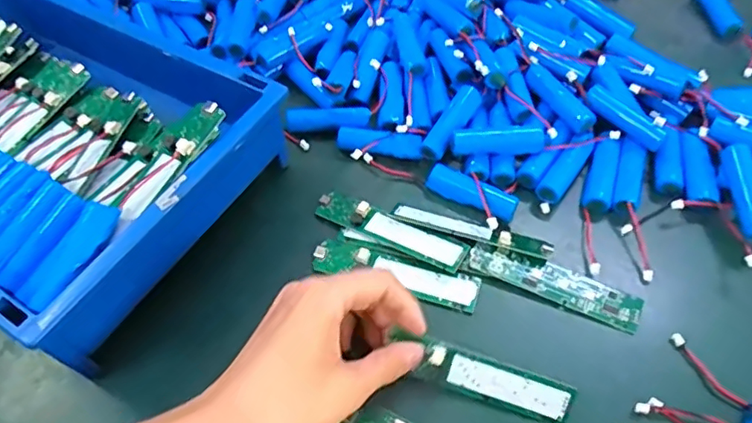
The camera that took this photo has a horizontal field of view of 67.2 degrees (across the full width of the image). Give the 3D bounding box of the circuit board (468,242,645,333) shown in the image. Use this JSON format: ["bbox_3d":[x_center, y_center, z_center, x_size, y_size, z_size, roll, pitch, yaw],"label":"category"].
[{"bbox_3d":[0.121,0.048,0.386,0.114,0.008,0.026,21,60,14],"label":"circuit board"}]

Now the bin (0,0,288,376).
[{"bbox_3d":[-0.238,-0.060,0.418,0.303,0.088,0.237,28,62,18],"label":"bin"}]

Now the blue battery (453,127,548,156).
[{"bbox_3d":[0.091,-0.053,0.425,0.069,0.021,0.019,-3,57,0],"label":"blue battery"}]

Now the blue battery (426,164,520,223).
[{"bbox_3d":[0.071,-0.014,0.416,0.067,0.015,0.020,26,61,17],"label":"blue battery"}]

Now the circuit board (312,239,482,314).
[{"bbox_3d":[0.013,0.042,0.389,0.114,0.005,0.026,17,59,12],"label":"circuit board"}]

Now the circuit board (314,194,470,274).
[{"bbox_3d":[0.010,0.015,0.413,0.115,0.012,0.024,25,61,16],"label":"circuit board"}]

